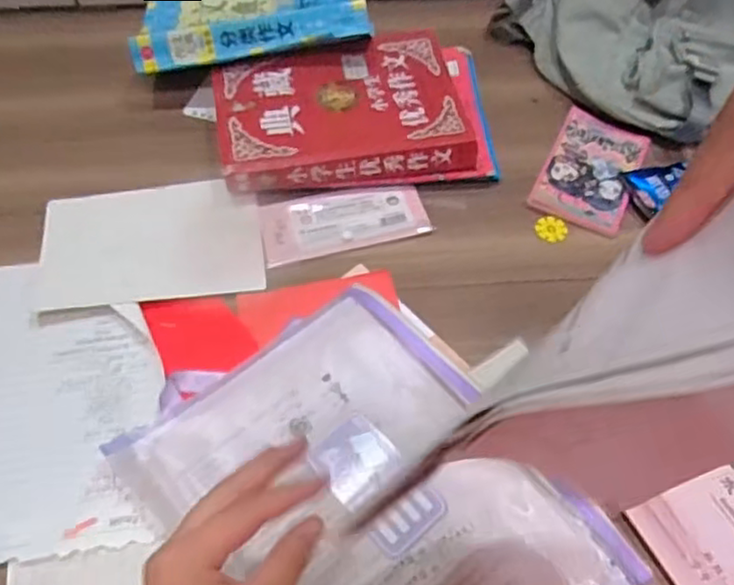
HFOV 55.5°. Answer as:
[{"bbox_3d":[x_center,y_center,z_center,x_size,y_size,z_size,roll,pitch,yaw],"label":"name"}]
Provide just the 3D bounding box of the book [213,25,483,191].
[{"bbox_3d":[-0.030,-0.194,0.763,0.262,0.051,0.196,-7,55,-6],"label":"book"}]

